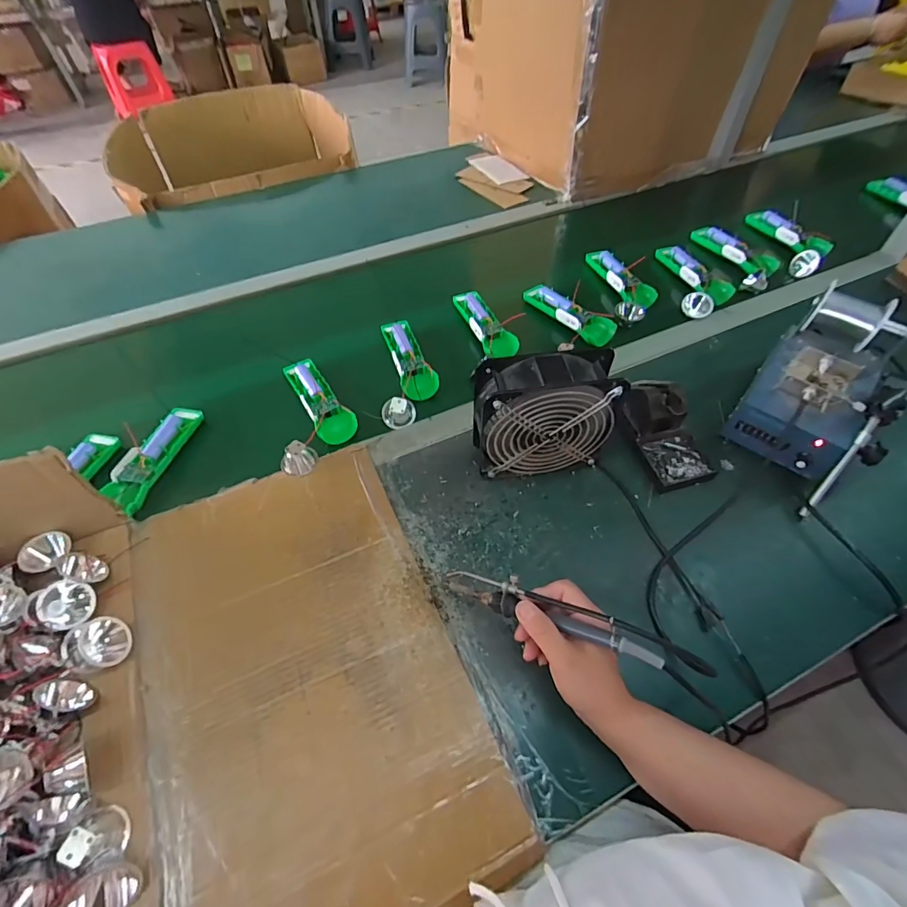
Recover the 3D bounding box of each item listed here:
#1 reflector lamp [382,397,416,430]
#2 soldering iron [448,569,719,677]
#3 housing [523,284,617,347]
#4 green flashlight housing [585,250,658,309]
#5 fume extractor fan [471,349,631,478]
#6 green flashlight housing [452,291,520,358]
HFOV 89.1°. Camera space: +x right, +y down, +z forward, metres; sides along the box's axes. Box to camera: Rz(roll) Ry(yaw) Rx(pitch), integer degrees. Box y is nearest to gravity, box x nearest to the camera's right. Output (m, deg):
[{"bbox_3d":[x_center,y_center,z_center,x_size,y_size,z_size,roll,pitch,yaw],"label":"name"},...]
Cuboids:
[{"bbox_3d":[-0.074,-0.053,0.613,0.043,0.026,0.041,0,91,8],"label":"reflector lamp"},{"bbox_3d":[0.081,0.133,0.386,0.238,0.031,0.023,6,46,38],"label":"soldering iron"},{"bbox_3d":[0.175,-0.219,0.707,0.043,0.029,0.162,-33,60,-21],"label":"housing"},{"bbox_3d":[0.263,-0.285,0.741,0.036,0.031,0.166,-16,55,-10],"label":"green flashlight housing"},{"bbox_3d":[0.095,-0.035,0.520,0.148,0.158,0.064,-7,54,-4],"label":"fume extractor fan"},{"bbox_3d":[0.047,-0.202,0.703,0.046,0.025,0.149,-17,55,-12],"label":"green flashlight housing"}]

